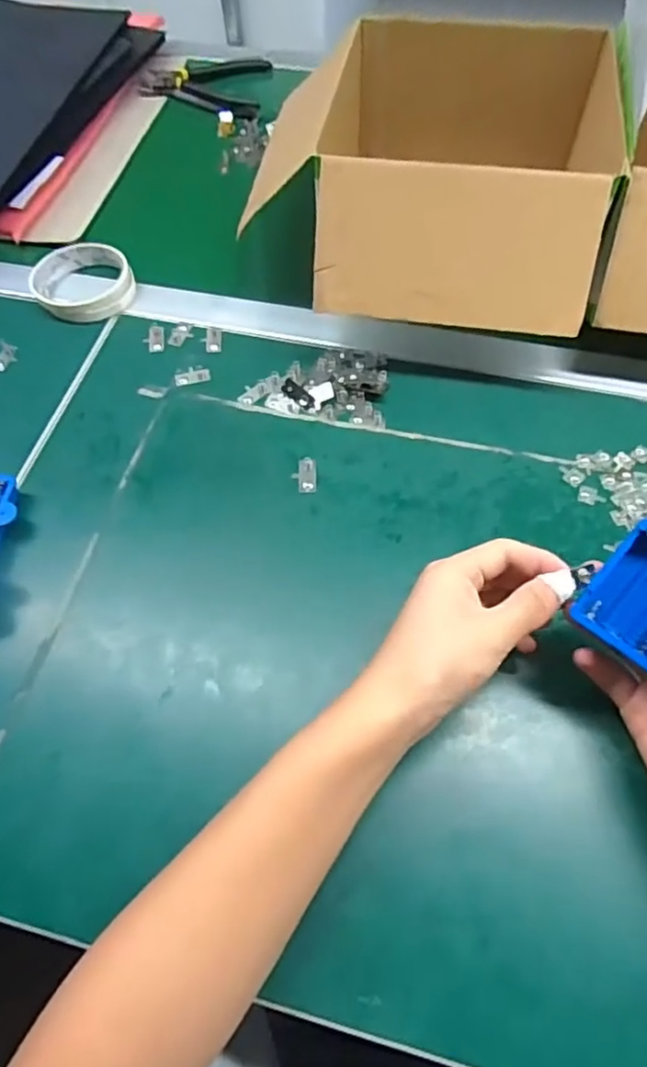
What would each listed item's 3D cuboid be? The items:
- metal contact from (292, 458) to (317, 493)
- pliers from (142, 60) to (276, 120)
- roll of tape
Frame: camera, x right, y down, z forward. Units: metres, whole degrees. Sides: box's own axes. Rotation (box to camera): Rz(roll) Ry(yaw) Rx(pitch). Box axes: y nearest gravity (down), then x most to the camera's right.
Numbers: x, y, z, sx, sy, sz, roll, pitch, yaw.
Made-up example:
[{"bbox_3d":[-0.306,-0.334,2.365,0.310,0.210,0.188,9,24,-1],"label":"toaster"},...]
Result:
[{"bbox_3d":[-0.014,-0.044,0.472,0.019,0.005,0.030,-6,61,-2],"label":"metal contact"},{"bbox_3d":[-0.140,-0.542,0.747,0.144,0.020,0.115,8,61,6],"label":"pliers"},{"bbox_3d":[-0.221,-0.232,0.572,0.085,0.019,0.089,-1,61,1],"label":"roll of tape"}]

